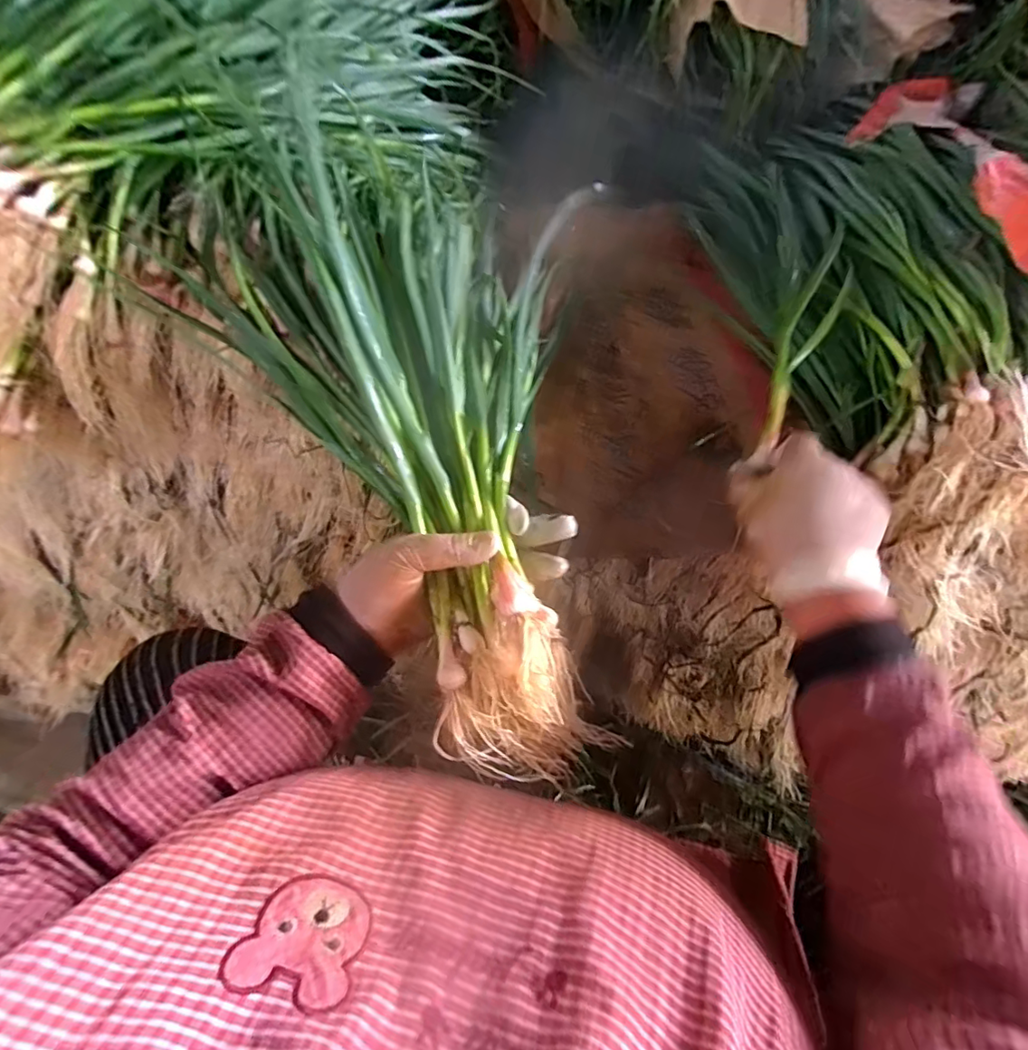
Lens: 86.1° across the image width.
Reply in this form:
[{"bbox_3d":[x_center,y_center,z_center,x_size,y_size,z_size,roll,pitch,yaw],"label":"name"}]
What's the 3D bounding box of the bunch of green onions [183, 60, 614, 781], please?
[{"bbox_3d":[-0.057,-0.077,0.382,0.226,0.137,0.496,-15,76,-9],"label":"bunch of green onions"}]

